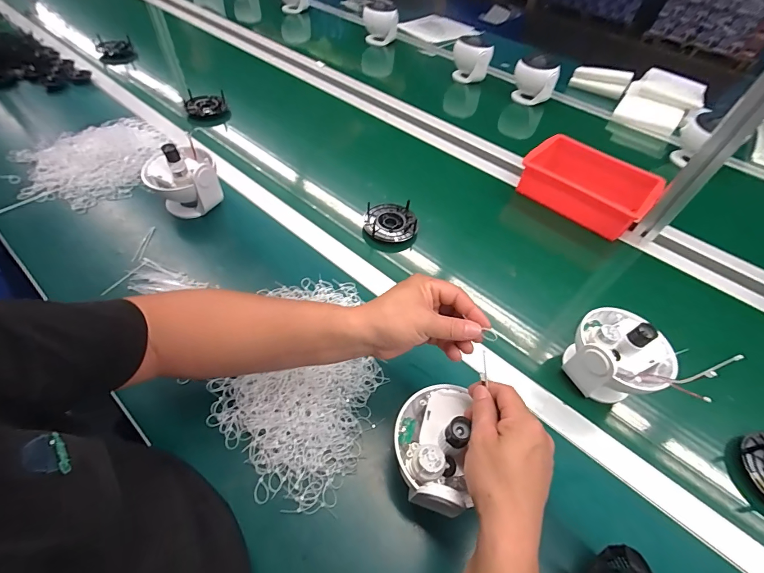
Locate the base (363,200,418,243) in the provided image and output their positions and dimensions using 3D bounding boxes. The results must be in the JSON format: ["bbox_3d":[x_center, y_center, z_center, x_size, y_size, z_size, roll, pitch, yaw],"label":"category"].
[{"bbox_3d":[0.016,-0.123,0.677,0.095,0.028,0.092,2,52,-3],"label":"base"}]

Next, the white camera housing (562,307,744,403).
[{"bbox_3d":[0.325,0.091,0.467,0.130,0.133,0.120,2,52,-3],"label":"white camera housing"}]

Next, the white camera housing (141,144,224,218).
[{"bbox_3d":[-0.357,-0.195,0.638,0.112,0.104,0.119,-24,58,-21],"label":"white camera housing"}]

